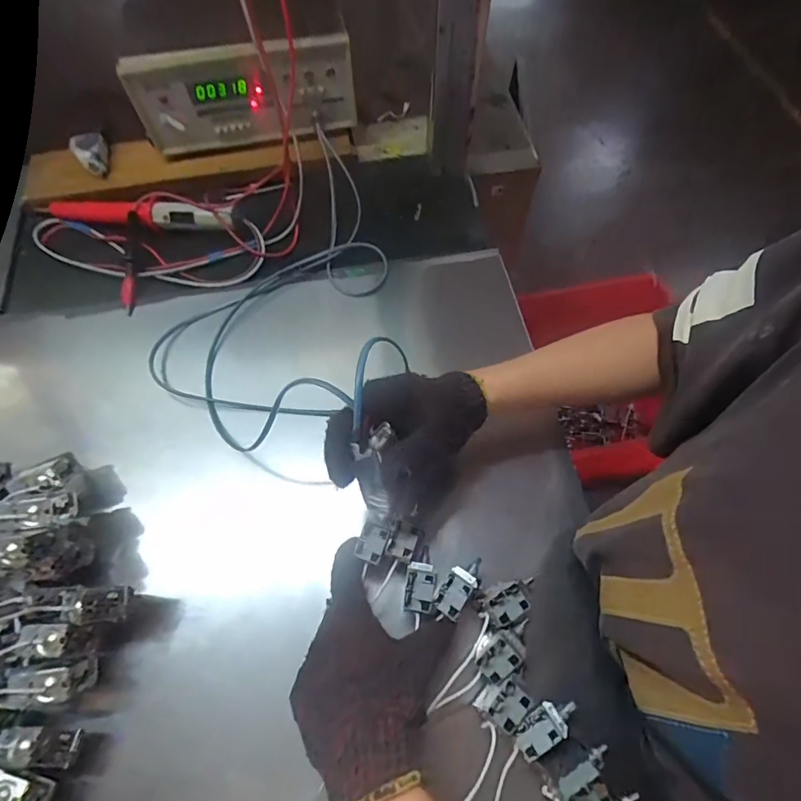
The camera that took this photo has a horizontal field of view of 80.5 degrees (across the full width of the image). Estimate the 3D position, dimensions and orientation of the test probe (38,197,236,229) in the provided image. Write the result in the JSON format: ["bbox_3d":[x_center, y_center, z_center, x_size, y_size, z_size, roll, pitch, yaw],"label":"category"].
[{"bbox_3d":[-0.341,-0.239,0.614,0.261,0.038,0.031,5,65,3],"label":"test probe"}]

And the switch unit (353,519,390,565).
[{"bbox_3d":[-0.024,0.119,0.399,0.023,0.011,0.031,20,66,10],"label":"switch unit"}]

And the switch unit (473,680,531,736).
[{"bbox_3d":[0.077,0.229,0.360,0.027,0.039,0.029,32,69,15],"label":"switch unit"}]

